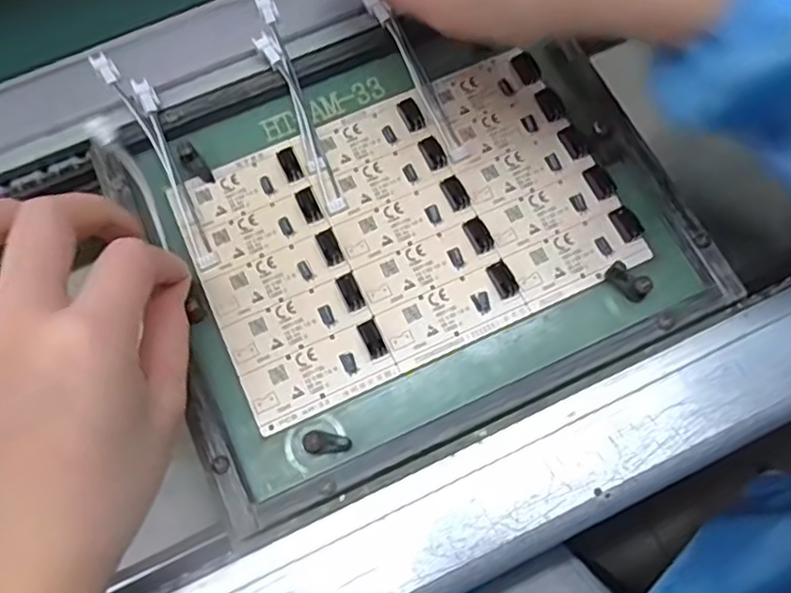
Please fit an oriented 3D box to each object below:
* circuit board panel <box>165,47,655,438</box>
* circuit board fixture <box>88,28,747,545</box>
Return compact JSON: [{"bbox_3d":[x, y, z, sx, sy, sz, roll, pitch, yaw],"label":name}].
[{"bbox_3d":[0.005,-0.035,0.308,0.193,0.006,0.127,-24,73,-7],"label":"circuit board panel"},{"bbox_3d":[0.006,-0.035,0.306,0.232,0.014,0.194,-24,73,-7],"label":"circuit board fixture"}]

